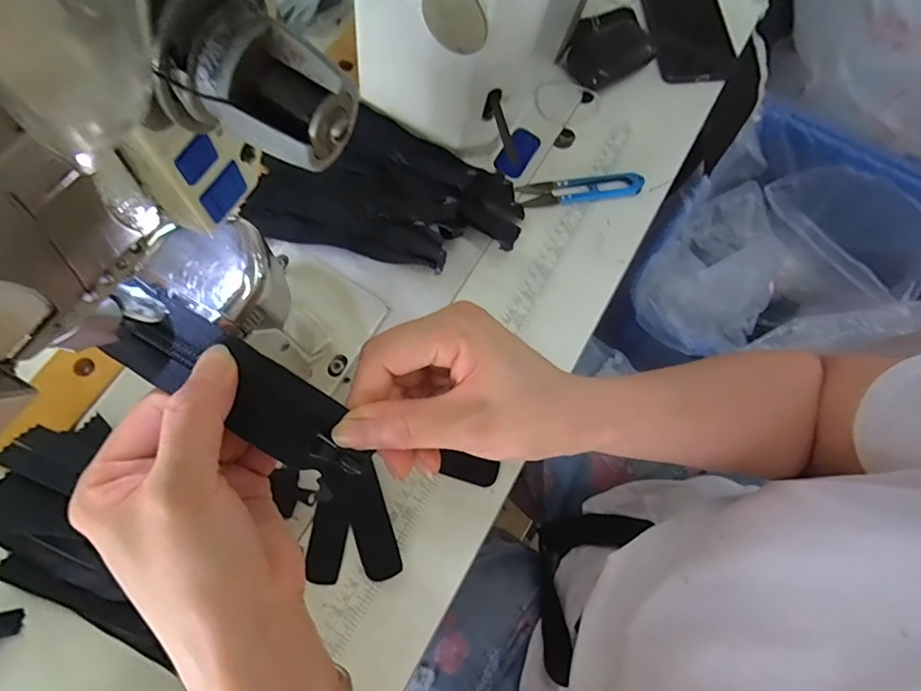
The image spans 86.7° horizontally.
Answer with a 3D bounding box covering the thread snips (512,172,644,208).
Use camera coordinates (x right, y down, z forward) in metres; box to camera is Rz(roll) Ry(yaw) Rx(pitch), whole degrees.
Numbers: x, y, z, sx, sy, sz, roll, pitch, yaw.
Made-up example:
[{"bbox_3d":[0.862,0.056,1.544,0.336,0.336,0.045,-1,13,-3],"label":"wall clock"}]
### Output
[{"bbox_3d":[0.111,-0.146,0.452,0.115,0.009,0.030,-7,71,-3],"label":"thread snips"}]

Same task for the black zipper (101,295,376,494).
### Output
[{"bbox_3d":[-0.086,0.021,0.204,0.110,0.007,0.033,35,74,-3],"label":"black zipper"}]

